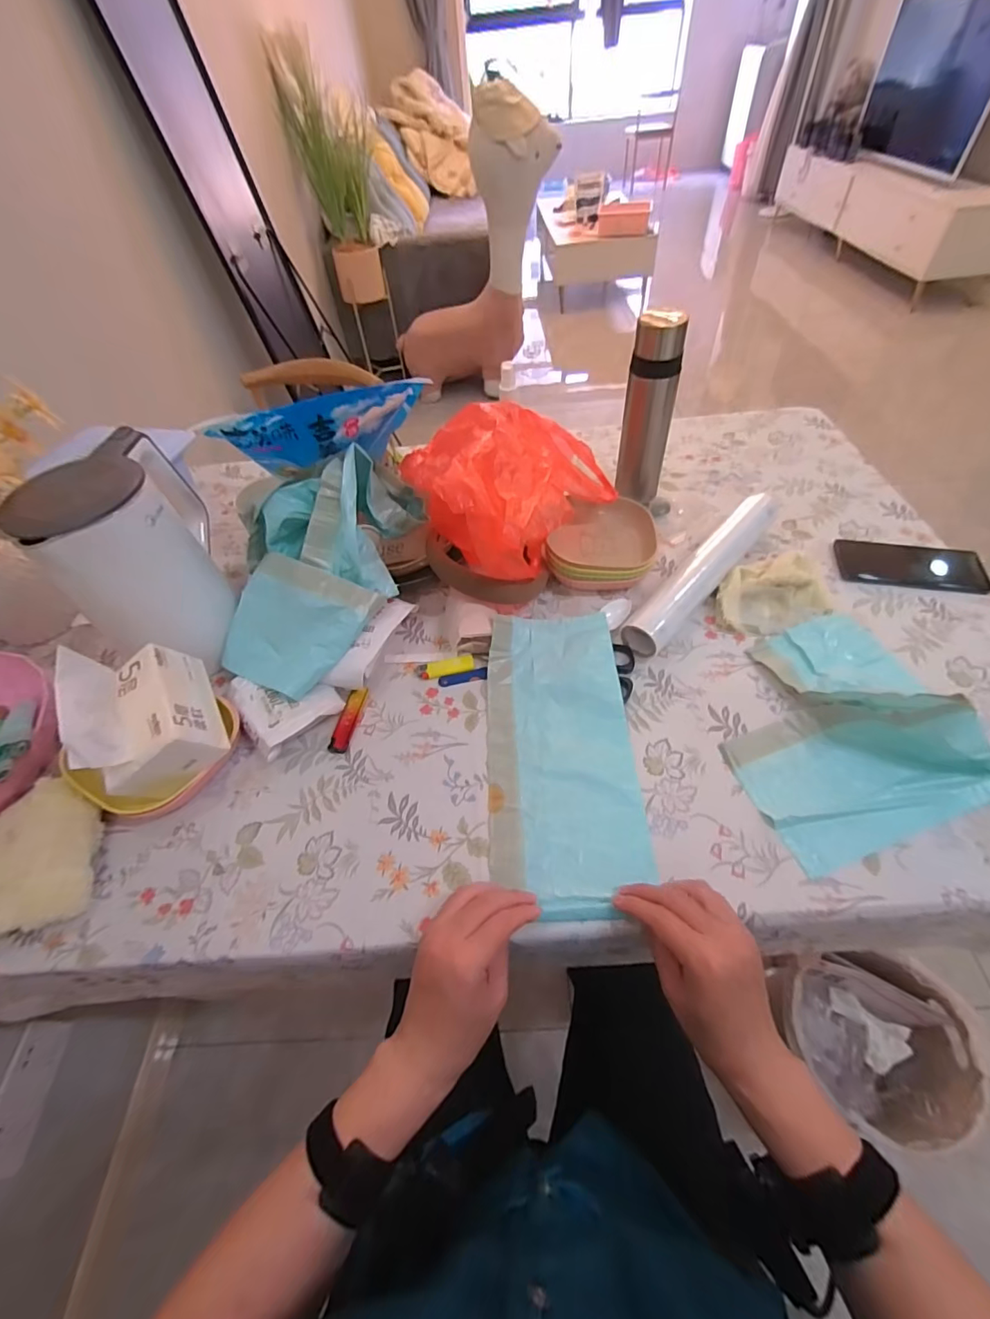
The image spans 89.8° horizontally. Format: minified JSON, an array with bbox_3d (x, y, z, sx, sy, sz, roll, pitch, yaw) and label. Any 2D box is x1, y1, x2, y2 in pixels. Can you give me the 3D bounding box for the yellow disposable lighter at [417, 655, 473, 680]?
[{"bbox_3d":[-0.058,0.008,0.586,0.067,0.009,0.020,-11,53,-4],"label":"yellow disposable lighter"}]

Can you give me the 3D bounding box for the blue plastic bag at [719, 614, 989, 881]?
[{"bbox_3d":[0.341,0.046,0.480,0.234,0.077,0.229,-17,53,-8],"label":"blue plastic bag"}]

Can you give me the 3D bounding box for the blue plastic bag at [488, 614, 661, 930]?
[{"bbox_3d":[0.066,0.085,0.509,0.146,0.021,0.316,-4,56,2],"label":"blue plastic bag"}]

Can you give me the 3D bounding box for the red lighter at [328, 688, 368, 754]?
[{"bbox_3d":[-0.162,0.066,0.551,0.021,0.010,0.080,5,53,9],"label":"red lighter"}]

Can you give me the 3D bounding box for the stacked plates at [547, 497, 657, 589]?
[{"bbox_3d":[0.140,-0.146,0.653,0.131,0.061,0.128,-2,53,3],"label":"stacked plates"}]

